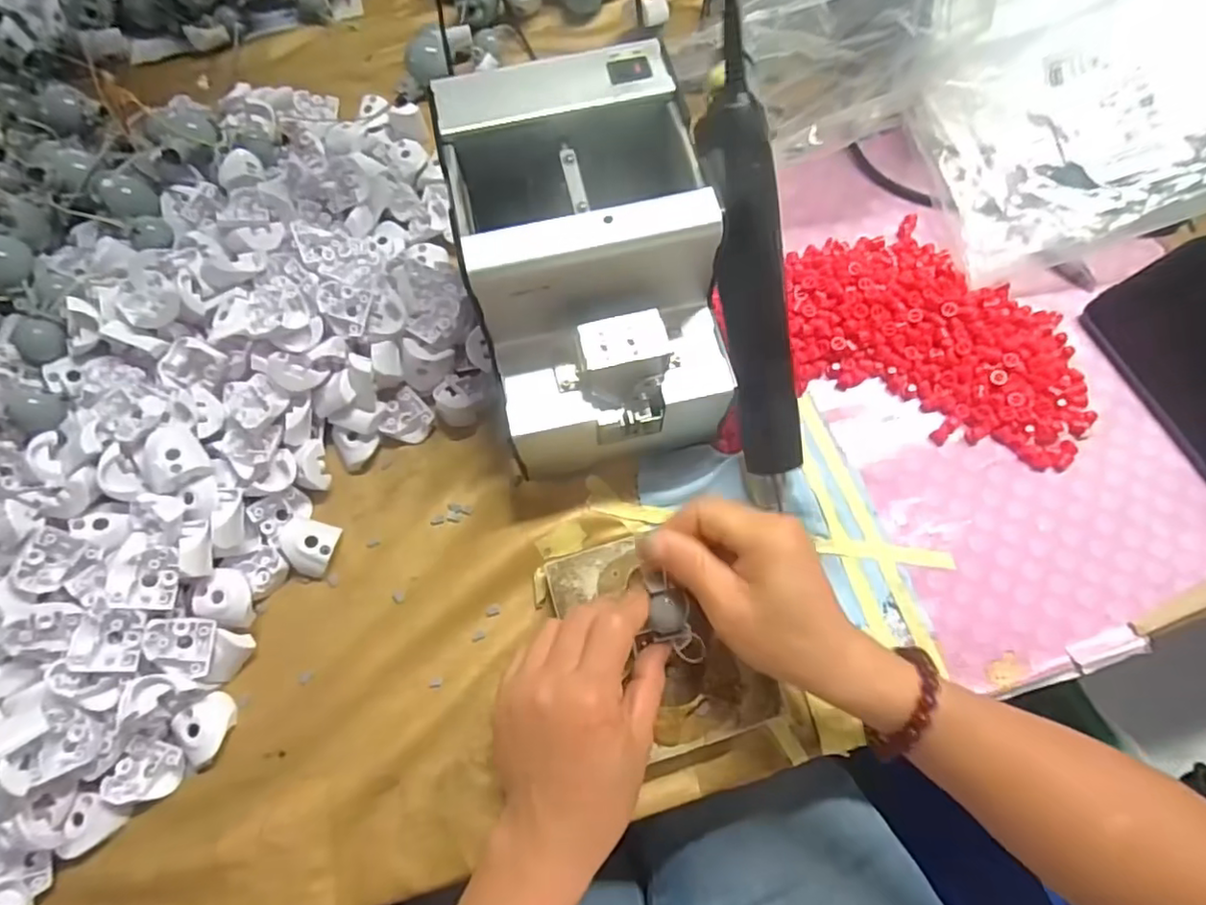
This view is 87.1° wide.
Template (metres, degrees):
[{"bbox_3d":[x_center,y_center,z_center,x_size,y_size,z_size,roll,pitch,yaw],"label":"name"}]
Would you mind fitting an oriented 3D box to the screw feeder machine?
[{"bbox_3d":[-0.007,-0.096,0.370,0.126,0.148,0.185,-12,70,-3],"label":"screw feeder machine"}]

